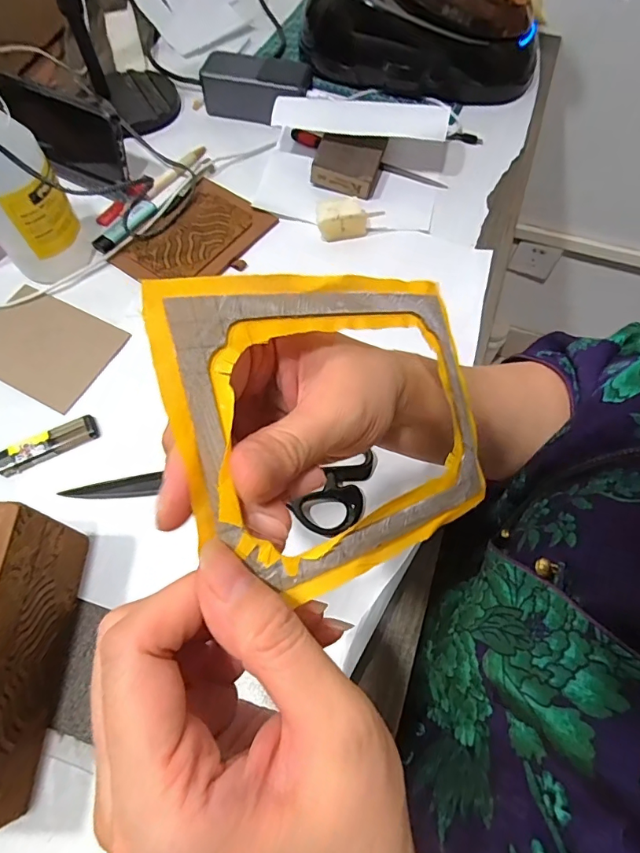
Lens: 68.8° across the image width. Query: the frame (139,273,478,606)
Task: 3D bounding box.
[{"bbox_3d":[0.015,-0.004,0.181,0.142,0.006,0.111,-14,91,-38],"label":"frame"}]

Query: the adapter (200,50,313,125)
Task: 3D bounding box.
[{"bbox_3d":[-0.076,-0.408,0.565,0.128,0.057,0.045,17,65,9],"label":"adapter"}]

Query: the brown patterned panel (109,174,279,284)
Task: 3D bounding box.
[{"bbox_3d":[-0.135,-0.207,0.515,0.111,0.011,0.153,34,69,16],"label":"brown patterned panel"}]

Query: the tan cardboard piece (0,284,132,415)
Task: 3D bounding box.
[{"bbox_3d":[-0.264,-0.079,0.445,0.134,0.005,0.095,26,67,13],"label":"tan cardboard piece"}]

